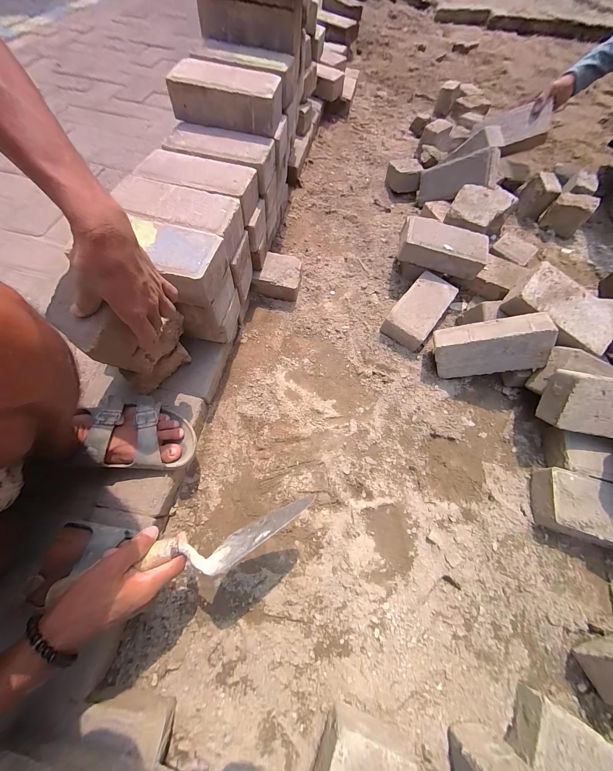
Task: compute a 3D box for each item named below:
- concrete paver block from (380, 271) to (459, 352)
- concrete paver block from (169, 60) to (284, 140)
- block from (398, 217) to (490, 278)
[{"bbox_3d":[0.289,-0.190,0.684,0.108,0.067,0.207,38,67,13],"label":"concrete paver block"},{"bbox_3d":[-0.164,-0.591,0.544,0.217,0.069,0.100,12,63,3],"label":"concrete paver block"},{"bbox_3d":[0.353,-0.362,0.692,0.212,0.064,0.122,17,64,5],"label":"block"}]

